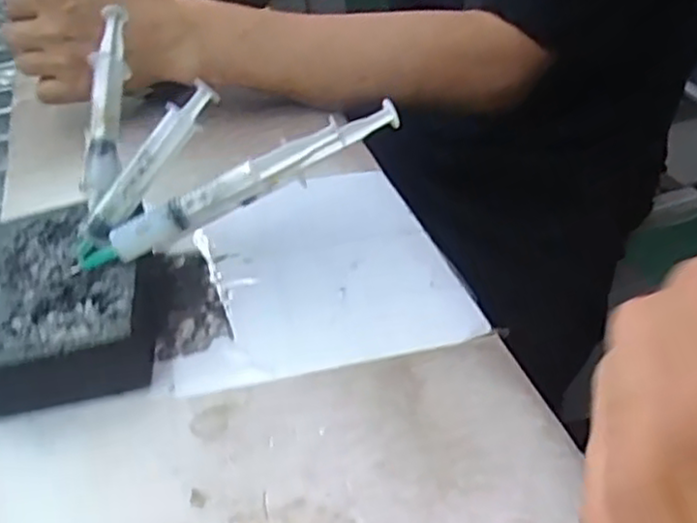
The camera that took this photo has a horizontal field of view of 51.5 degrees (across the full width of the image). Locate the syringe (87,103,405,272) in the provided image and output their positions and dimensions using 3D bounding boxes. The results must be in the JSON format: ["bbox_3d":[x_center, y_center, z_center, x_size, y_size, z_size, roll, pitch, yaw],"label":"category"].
[{"bbox_3d":[-0.052,-0.041,0.363,0.175,0.027,0.022,-27,41,-7],"label":"syringe"}]

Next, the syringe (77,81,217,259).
[{"bbox_3d":[-0.105,-0.047,0.370,0.008,0.018,0.105,34,85,40],"label":"syringe"}]

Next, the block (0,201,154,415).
[{"bbox_3d":[-0.142,0.019,0.371,0.082,0.036,0.124,-9,38,-5],"label":"block"}]

